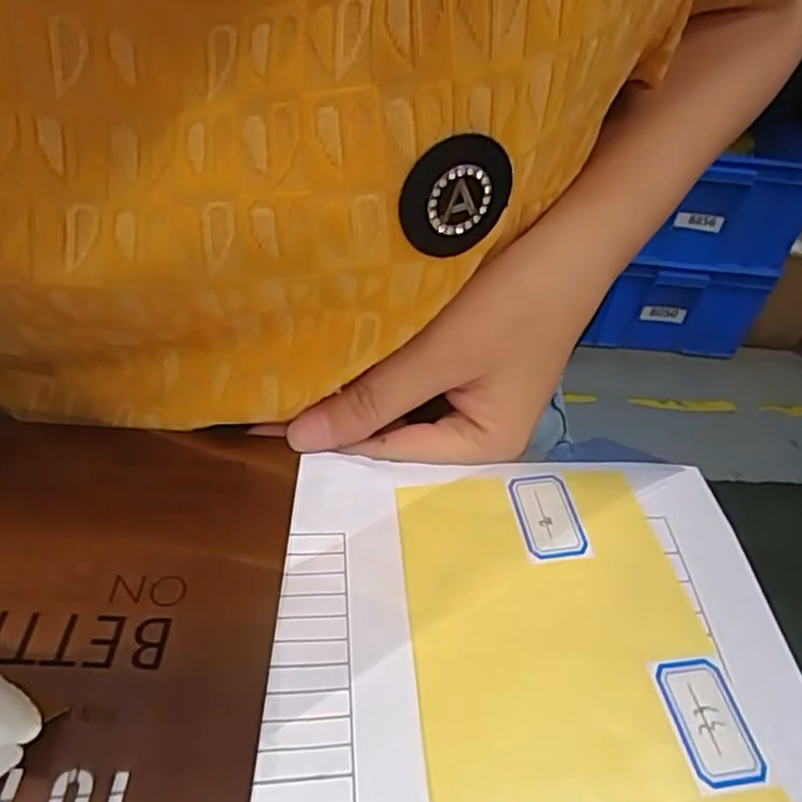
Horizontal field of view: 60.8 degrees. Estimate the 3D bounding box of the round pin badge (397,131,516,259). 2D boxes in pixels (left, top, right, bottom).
[{"bbox_3d":[0.015,-0.054,0.182,0.031,0.030,0.004,-13,46,-20],"label":"round pin badge"}]

